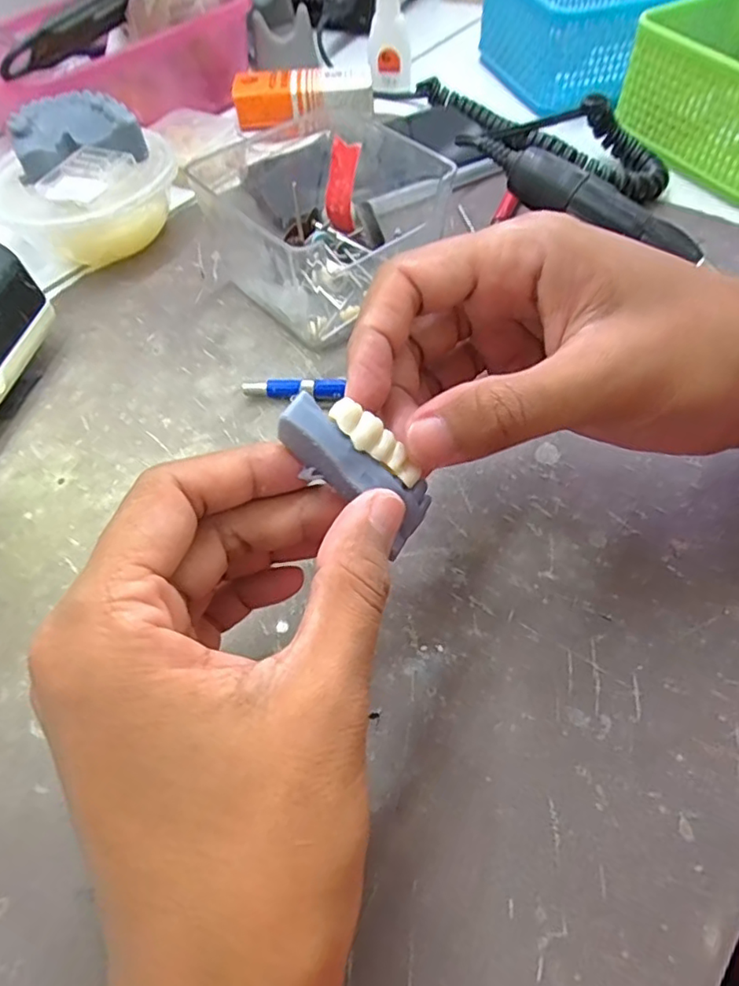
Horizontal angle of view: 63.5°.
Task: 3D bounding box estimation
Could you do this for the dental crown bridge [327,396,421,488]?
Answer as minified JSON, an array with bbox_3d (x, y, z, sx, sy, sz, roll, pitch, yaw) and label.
[{"bbox_3d":[0.002,-0.014,0.166,0.031,0.006,0.012,42,60,-20],"label":"dental crown bridge"}]

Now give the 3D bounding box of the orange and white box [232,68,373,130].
[{"bbox_3d":[-0.047,-0.282,0.425,0.095,0.022,0.037,-5,57,-1],"label":"orange and white box"}]

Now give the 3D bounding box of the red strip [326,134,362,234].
[{"bbox_3d":[-0.015,-0.162,0.317,0.017,0.043,0.013,14,33,11],"label":"red strip"}]

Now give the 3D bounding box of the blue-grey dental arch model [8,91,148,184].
[{"bbox_3d":[-0.161,-0.200,0.330,0.064,0.023,0.049,-16,57,-8],"label":"blue-grey dental arch model"}]

